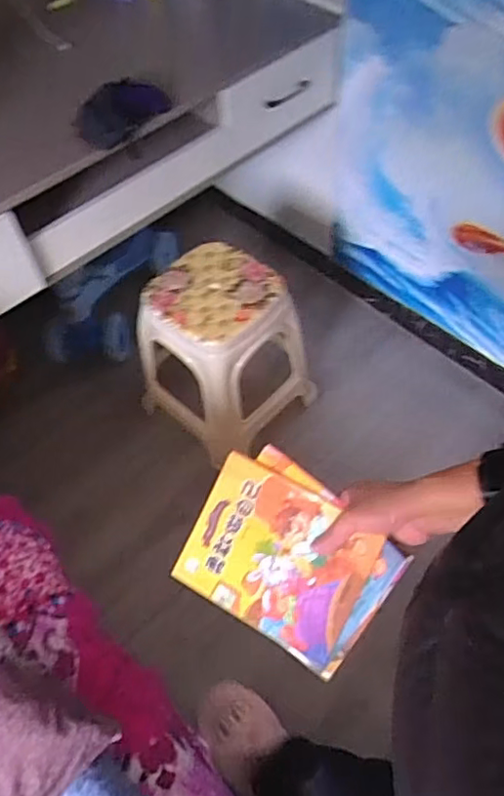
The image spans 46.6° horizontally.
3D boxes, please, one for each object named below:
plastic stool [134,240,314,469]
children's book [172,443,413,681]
[{"bbox_3d":[-0.074,-0.115,1.489,0.338,0.418,0.341,37,65,25],"label":"plastic stool"},{"bbox_3d":[0.036,0.167,0.623,0.211,0.012,0.171,30,91,18],"label":"children's book"}]

